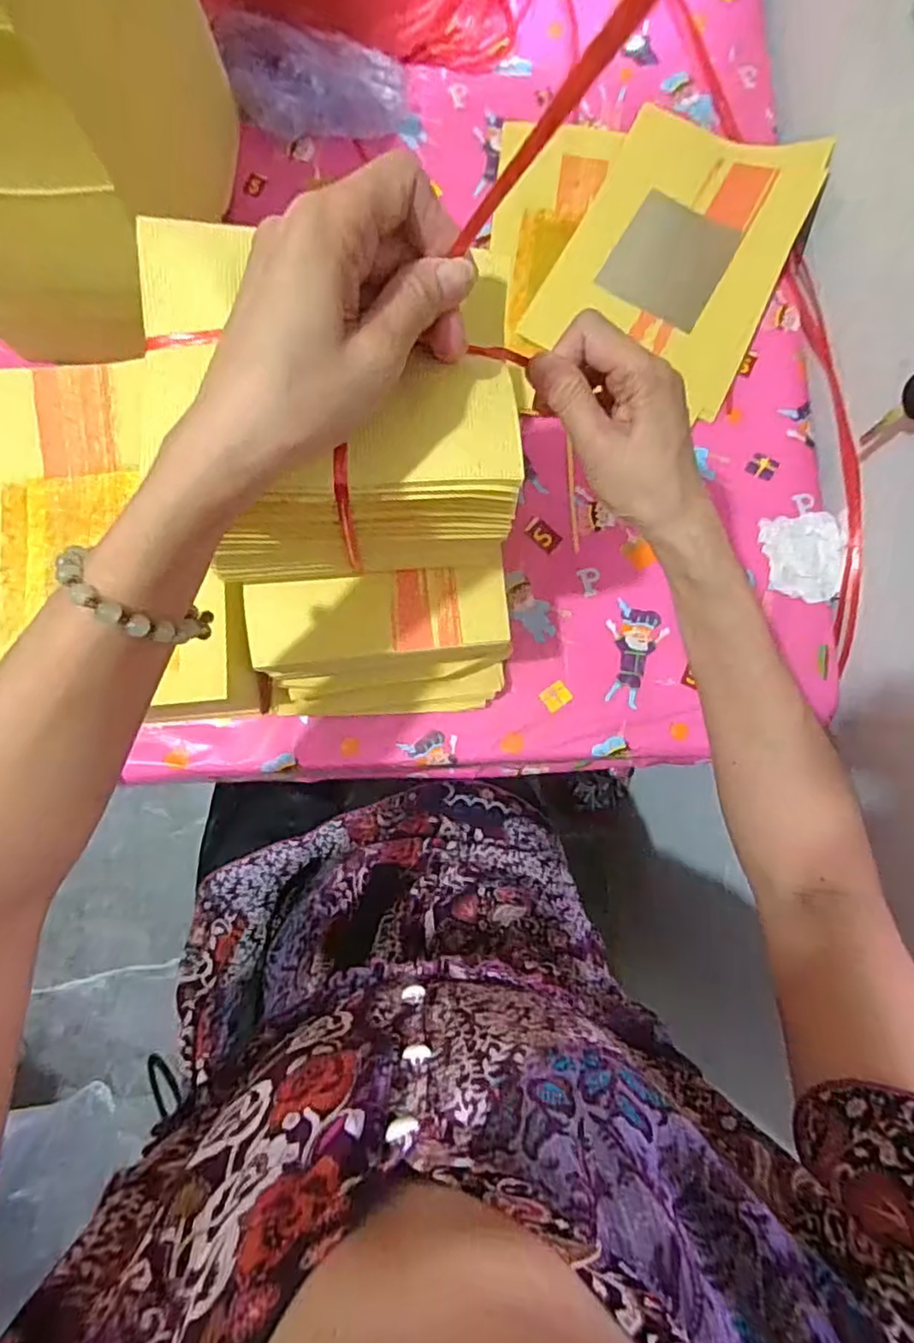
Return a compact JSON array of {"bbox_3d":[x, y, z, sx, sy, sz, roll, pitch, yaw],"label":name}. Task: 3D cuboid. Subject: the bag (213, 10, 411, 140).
[{"bbox_3d":[-0.113,-0.476,0.508,0.146,0.054,0.052,-1,83,-15],"label":"bag"}]

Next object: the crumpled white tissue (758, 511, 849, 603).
[{"bbox_3d":[0.267,-0.088,0.482,0.060,0.020,0.066,-1,84,-1],"label":"crumpled white tissue"}]

